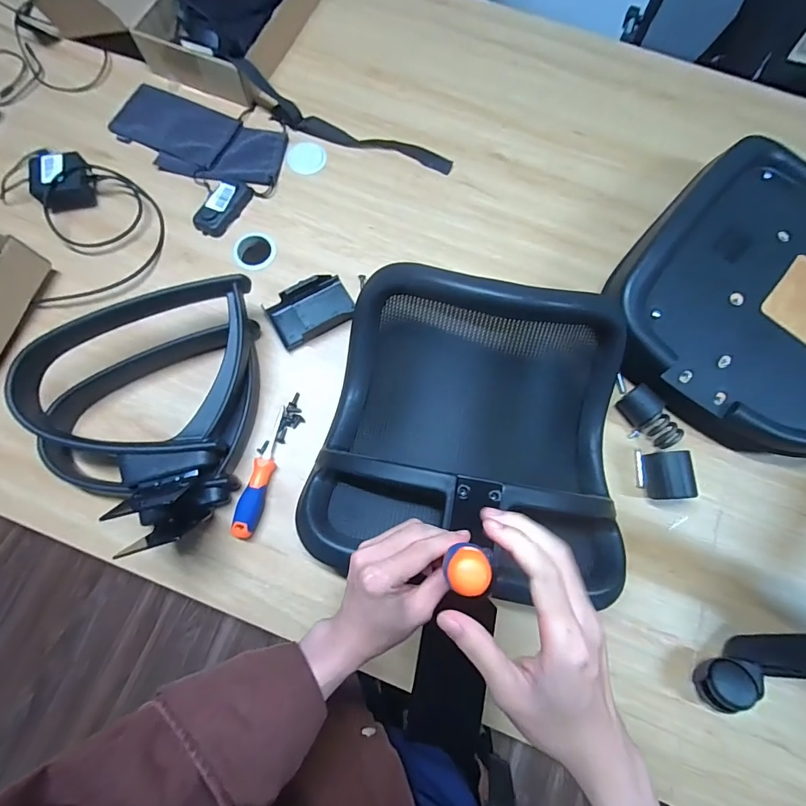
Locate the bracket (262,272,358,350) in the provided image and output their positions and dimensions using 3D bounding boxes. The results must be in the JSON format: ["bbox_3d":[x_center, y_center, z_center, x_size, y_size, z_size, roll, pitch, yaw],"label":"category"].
[{"bbox_3d":[-0.139,-0.142,0.628,0.127,0.035,0.090,-29,78,-9],"label":"bracket"}]

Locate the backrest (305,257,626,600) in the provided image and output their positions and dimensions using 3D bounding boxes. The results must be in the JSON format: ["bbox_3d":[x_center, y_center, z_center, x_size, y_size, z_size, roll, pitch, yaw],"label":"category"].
[{"bbox_3d":[0.090,0.032,0.555,0.393,0.154,0.369,8,75,0],"label":"backrest"}]

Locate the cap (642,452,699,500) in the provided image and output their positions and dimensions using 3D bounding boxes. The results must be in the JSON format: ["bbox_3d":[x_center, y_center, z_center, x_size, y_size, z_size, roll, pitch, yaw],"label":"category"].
[{"bbox_3d":[0.368,0.101,0.569,0.045,0.059,0.064,-3,75,-3],"label":"cap"}]

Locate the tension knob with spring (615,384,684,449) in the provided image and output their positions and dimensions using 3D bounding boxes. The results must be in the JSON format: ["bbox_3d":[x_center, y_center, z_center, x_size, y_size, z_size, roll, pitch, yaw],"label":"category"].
[{"bbox_3d":[0.356,0.021,0.589,0.040,0.047,0.091,-40,80,-11],"label":"tension knob with spring"}]

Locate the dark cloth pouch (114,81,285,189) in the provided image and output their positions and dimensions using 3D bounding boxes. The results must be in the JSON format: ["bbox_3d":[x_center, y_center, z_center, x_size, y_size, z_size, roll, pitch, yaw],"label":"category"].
[{"bbox_3d":[-0.359,-0.456,0.711,0.306,0.013,0.134,22,75,4],"label":"dark cloth pouch"}]

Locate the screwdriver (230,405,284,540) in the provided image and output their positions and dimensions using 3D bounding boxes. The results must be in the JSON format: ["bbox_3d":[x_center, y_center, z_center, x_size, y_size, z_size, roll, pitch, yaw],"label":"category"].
[{"bbox_3d":[-0.194,0.094,0.567,0.028,0.025,0.180,13,75,2],"label":"screwdriver"}]

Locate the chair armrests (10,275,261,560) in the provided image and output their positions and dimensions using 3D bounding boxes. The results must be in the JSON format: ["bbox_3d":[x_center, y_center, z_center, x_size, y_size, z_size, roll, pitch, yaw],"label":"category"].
[{"bbox_3d":[-0.343,0.005,0.541,0.268,0.100,0.320,-3,75,-3],"label":"chair armrests"}]

